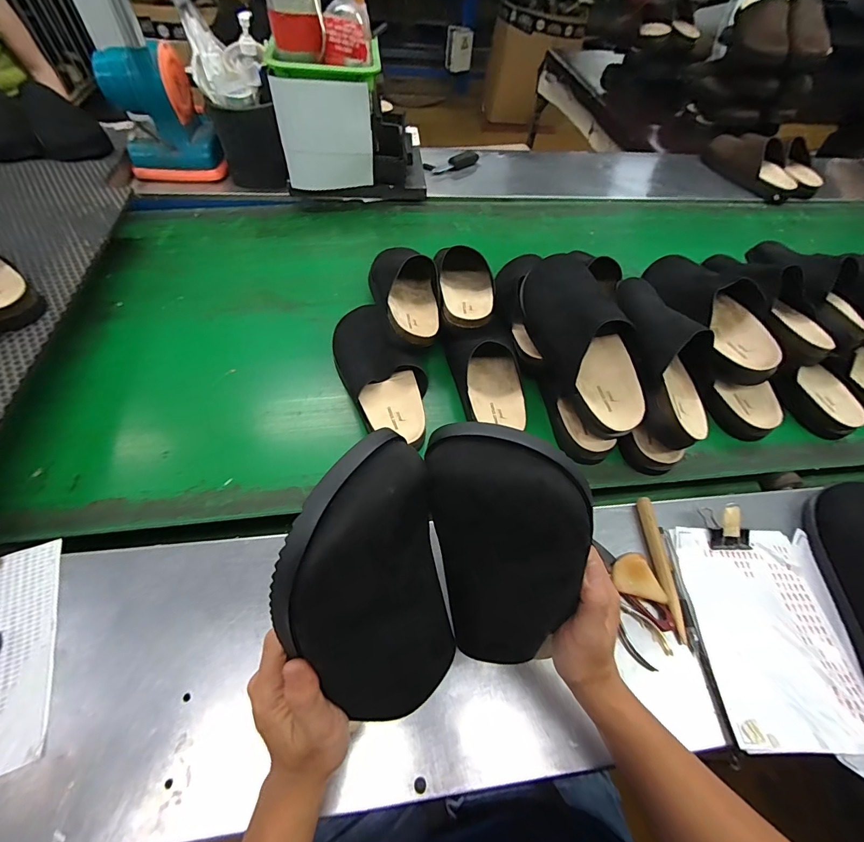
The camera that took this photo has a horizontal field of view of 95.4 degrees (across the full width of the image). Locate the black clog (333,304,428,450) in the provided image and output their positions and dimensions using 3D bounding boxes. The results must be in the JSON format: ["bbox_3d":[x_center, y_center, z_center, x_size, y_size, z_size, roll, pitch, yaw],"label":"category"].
[{"bbox_3d":[-0.074,-0.065,0.589,0.110,0.071,0.253,-21,61,-17],"label":"black clog"}]

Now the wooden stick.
[{"bbox_3d":[0.271,0.166,0.461,0.017,0.013,0.159,3,57,-3],"label":"wooden stick"}]

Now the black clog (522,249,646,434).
[{"bbox_3d":[0.216,-0.115,0.550,0.098,0.099,0.276,-17,78,-15],"label":"black clog"}]

